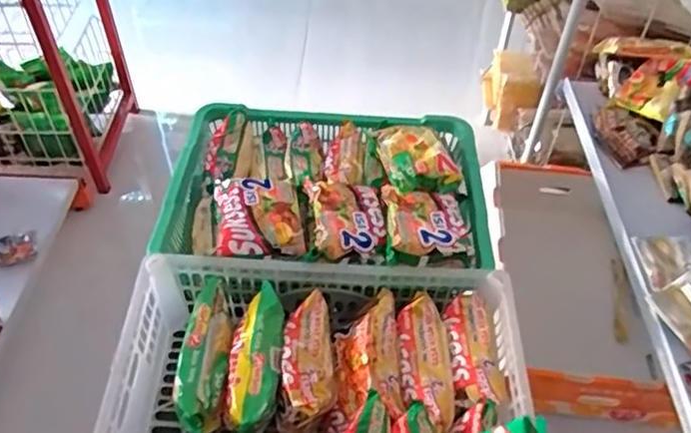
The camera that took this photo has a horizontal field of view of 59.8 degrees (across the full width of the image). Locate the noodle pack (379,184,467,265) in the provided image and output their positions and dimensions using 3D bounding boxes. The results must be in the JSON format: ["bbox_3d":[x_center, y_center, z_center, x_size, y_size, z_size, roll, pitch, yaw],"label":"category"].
[{"bbox_3d":[0.102,0.005,0.780,0.102,0.028,0.125,1,47,-1],"label":"noodle pack"}]

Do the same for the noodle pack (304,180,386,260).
[{"bbox_3d":[0.003,-0.005,0.780,0.094,0.027,0.130,-6,48,-8],"label":"noodle pack"}]

